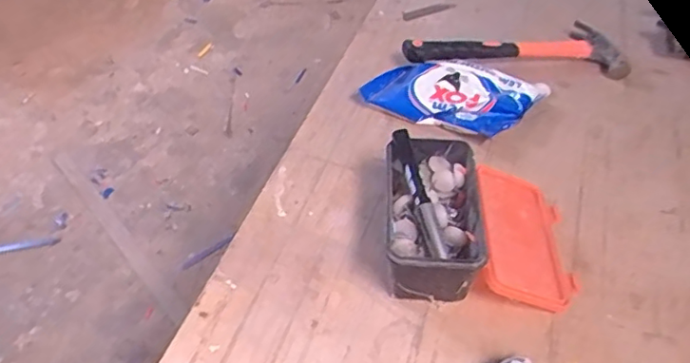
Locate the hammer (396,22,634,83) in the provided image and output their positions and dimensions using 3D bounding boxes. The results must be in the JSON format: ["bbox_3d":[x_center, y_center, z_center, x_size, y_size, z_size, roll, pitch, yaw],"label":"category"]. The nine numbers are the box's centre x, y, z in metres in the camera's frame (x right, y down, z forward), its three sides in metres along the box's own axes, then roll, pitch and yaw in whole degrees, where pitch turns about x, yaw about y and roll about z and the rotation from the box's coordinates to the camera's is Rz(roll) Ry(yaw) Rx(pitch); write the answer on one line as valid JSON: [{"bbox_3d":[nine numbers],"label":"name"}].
[{"bbox_3d":[0.212,-0.176,0.753,0.263,0.034,0.092,6,45,4],"label":"hammer"}]

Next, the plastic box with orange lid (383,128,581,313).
[{"bbox_3d":[0.114,0.035,0.520,0.162,0.066,0.147,3,45,2],"label":"plastic box with orange lid"}]

